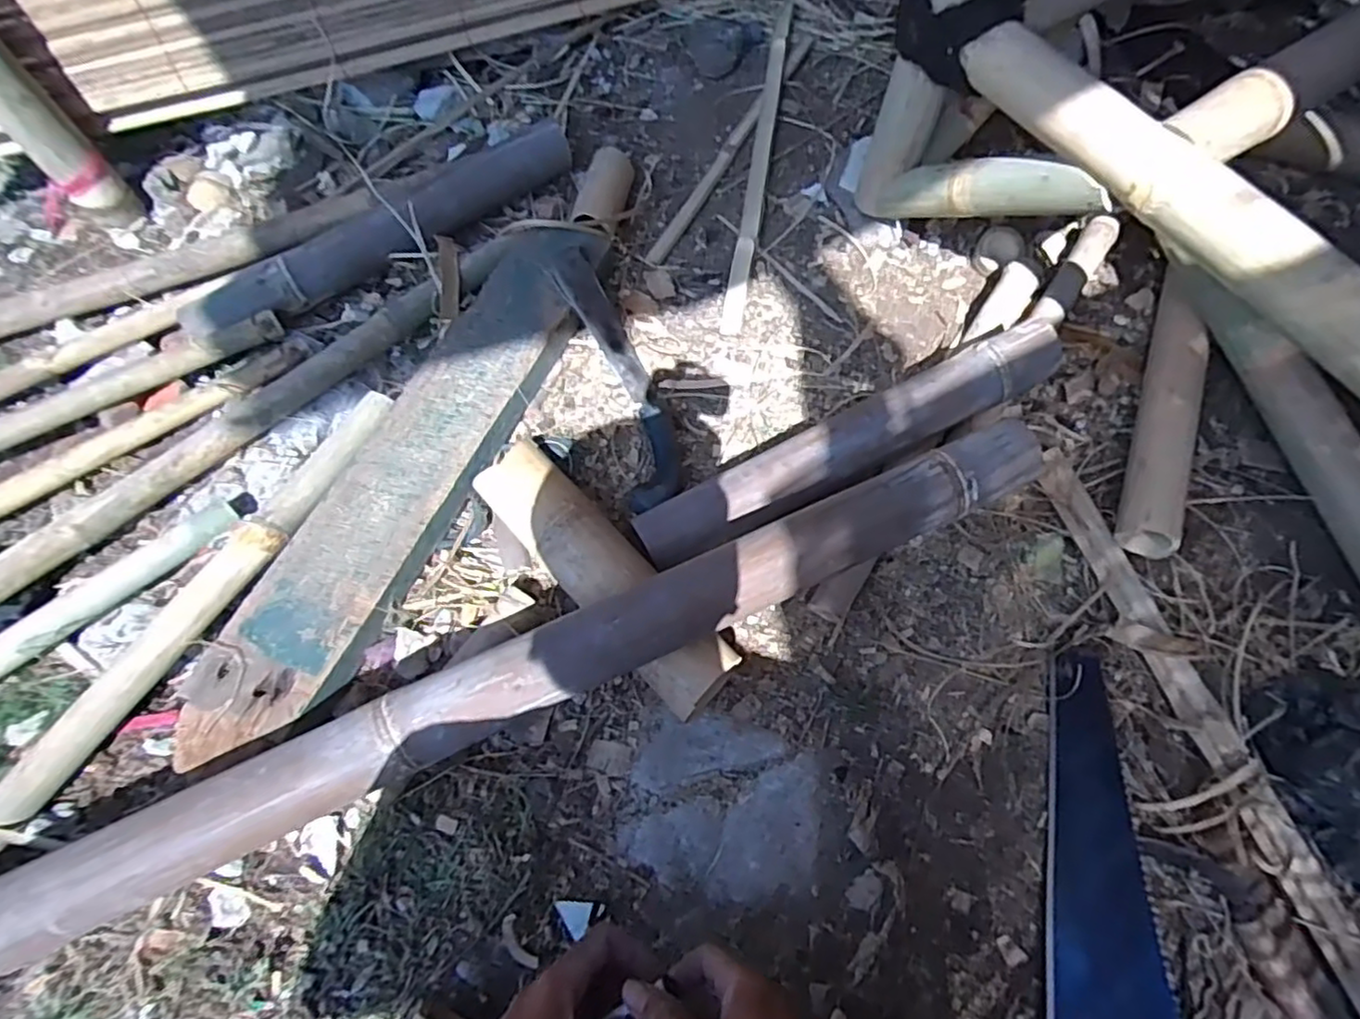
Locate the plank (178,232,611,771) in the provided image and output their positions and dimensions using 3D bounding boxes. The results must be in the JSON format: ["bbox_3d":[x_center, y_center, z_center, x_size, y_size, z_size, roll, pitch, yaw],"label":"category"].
[{"bbox_3d":[-0.273,-0.067,0.729,0.127,0.038,0.692,19,66,8],"label":"plank"}]

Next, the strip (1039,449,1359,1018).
[{"bbox_3d":[0.521,0.271,0.612,0.055,0.025,0.735,-15,66,-8],"label":"strip"}]

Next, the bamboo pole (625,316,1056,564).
[{"bbox_3d":[0.175,-0.074,0.702,0.471,0.077,0.068,-23,67,-11],"label":"bamboo pole"}]

